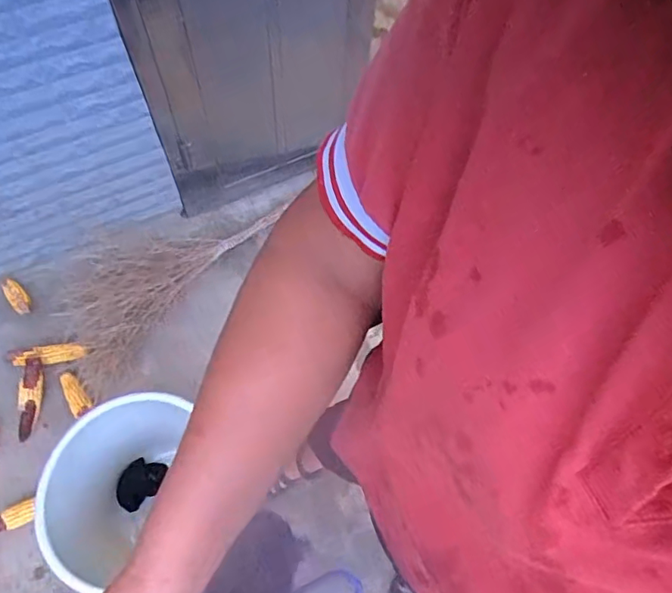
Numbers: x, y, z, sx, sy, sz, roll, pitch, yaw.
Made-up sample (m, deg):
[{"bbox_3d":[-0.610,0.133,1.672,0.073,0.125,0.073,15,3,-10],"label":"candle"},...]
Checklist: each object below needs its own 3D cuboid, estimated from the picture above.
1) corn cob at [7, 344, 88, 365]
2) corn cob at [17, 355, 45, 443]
[{"bbox_3d":[-0.702,0.140,1.303,0.168,0.036,0.037,-4,59,-19],"label":"corn cob"},{"bbox_3d":[-0.720,0.241,1.263,0.052,0.050,0.188,3,82,1],"label":"corn cob"}]

